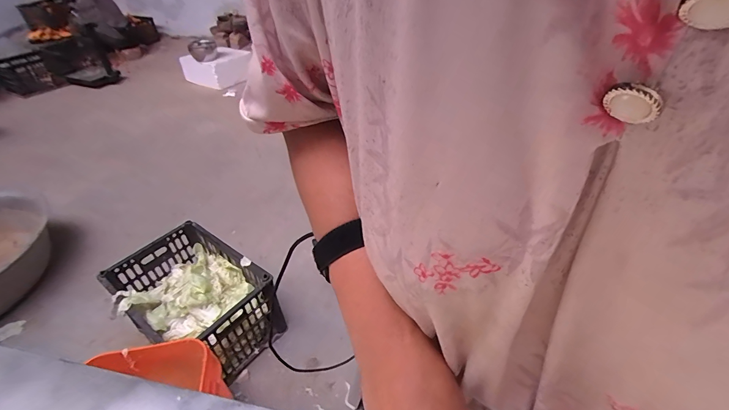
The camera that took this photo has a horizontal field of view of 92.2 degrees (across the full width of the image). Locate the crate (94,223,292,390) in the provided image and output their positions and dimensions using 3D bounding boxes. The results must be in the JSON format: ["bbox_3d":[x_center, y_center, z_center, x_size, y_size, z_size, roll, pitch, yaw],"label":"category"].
[{"bbox_3d":[-0.563,0.338,1.195,0.463,0.300,0.323,23,46,28],"label":"crate"}]

